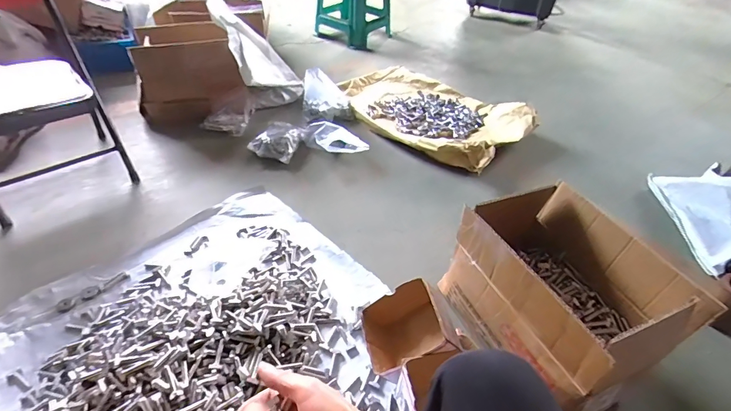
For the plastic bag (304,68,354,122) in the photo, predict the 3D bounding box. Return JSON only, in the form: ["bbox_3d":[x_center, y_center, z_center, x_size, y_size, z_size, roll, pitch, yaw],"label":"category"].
[{"bbox_3d":[-0.134,-0.399,1.346,0.170,0.145,0.174,-4,36,-2],"label":"plastic bag"}]

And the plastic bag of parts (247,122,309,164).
[{"bbox_3d":[-0.280,-0.208,1.238,0.129,0.067,0.163,10,38,16],"label":"plastic bag of parts"}]

